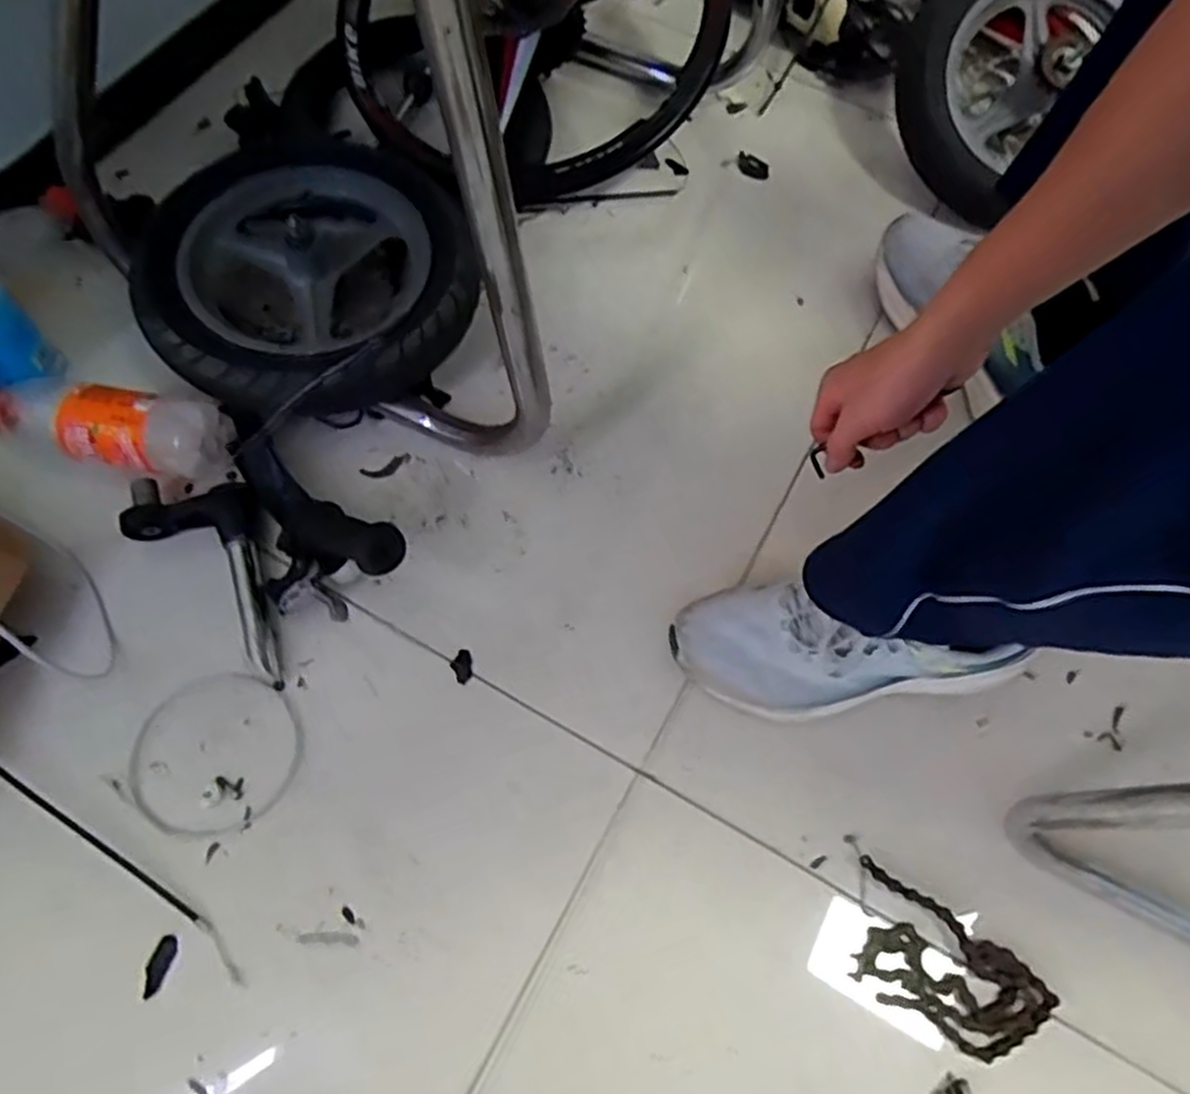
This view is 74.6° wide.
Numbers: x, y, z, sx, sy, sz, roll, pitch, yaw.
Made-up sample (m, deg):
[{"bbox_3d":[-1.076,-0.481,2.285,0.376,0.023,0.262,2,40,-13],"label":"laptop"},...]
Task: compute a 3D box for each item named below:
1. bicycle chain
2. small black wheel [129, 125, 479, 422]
[{"bbox_3d":[0.246,0.298,0.550,0.144,0.011,0.076,30,69,9],"label":"bicycle chain"},{"bbox_3d":[-0.259,-0.249,0.696,0.275,0.095,0.294,1,67,-2],"label":"small black wheel"}]

